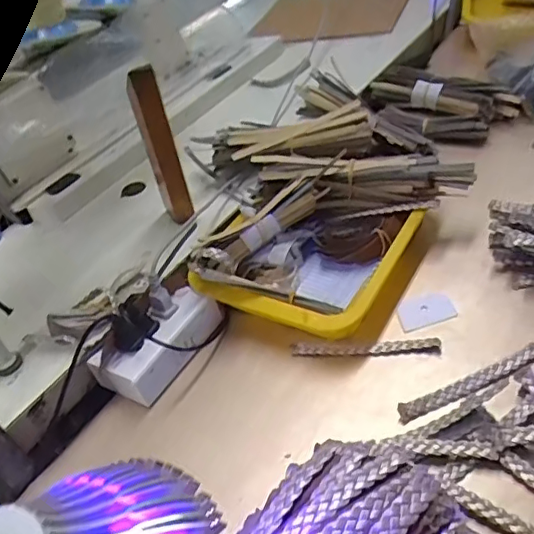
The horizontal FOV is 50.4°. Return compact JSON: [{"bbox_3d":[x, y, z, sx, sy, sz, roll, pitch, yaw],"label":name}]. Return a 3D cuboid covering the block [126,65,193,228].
[{"bbox_3d":[-0.115,-0.125,0.623,0.036,0.201,0.028,-18,41,-5],"label":"block"}]

